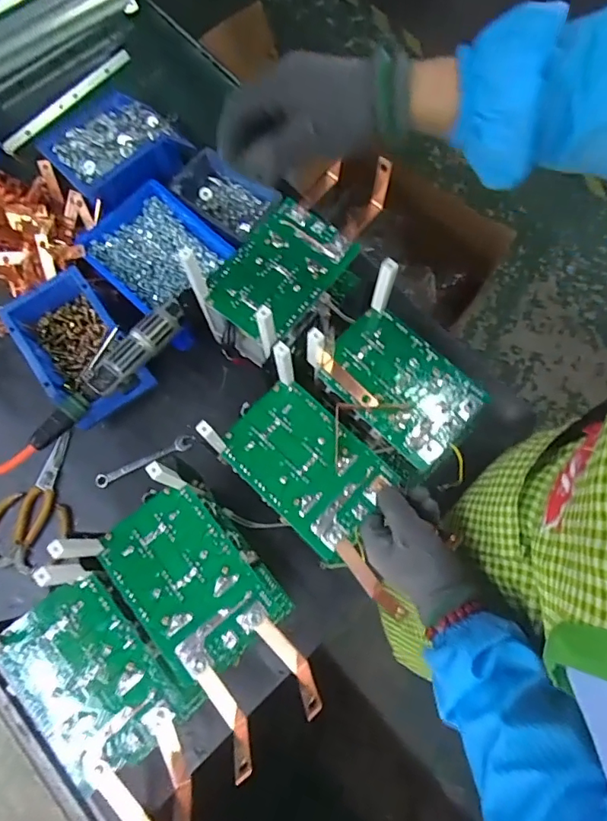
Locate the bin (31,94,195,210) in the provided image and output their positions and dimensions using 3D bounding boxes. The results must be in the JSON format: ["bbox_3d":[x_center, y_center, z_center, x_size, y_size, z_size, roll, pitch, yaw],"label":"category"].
[{"bbox_3d":[-0.258,-0.371,0.708,0.178,0.073,0.149,-44,80,-10],"label":"bin"}]

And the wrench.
[{"bbox_3d":[-0.210,0.066,0.642,0.127,0.010,0.021,-25,77,-6],"label":"wrench"}]

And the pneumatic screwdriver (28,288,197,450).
[{"bbox_3d":[-0.216,-0.046,0.567,0.046,0.033,0.235,36,79,9],"label":"pneumatic screwdriver"}]

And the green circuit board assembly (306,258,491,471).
[{"bbox_3d":[0.099,-0.042,0.500,0.110,0.073,0.179,-44,80,-10],"label":"green circuit board assembly"}]

